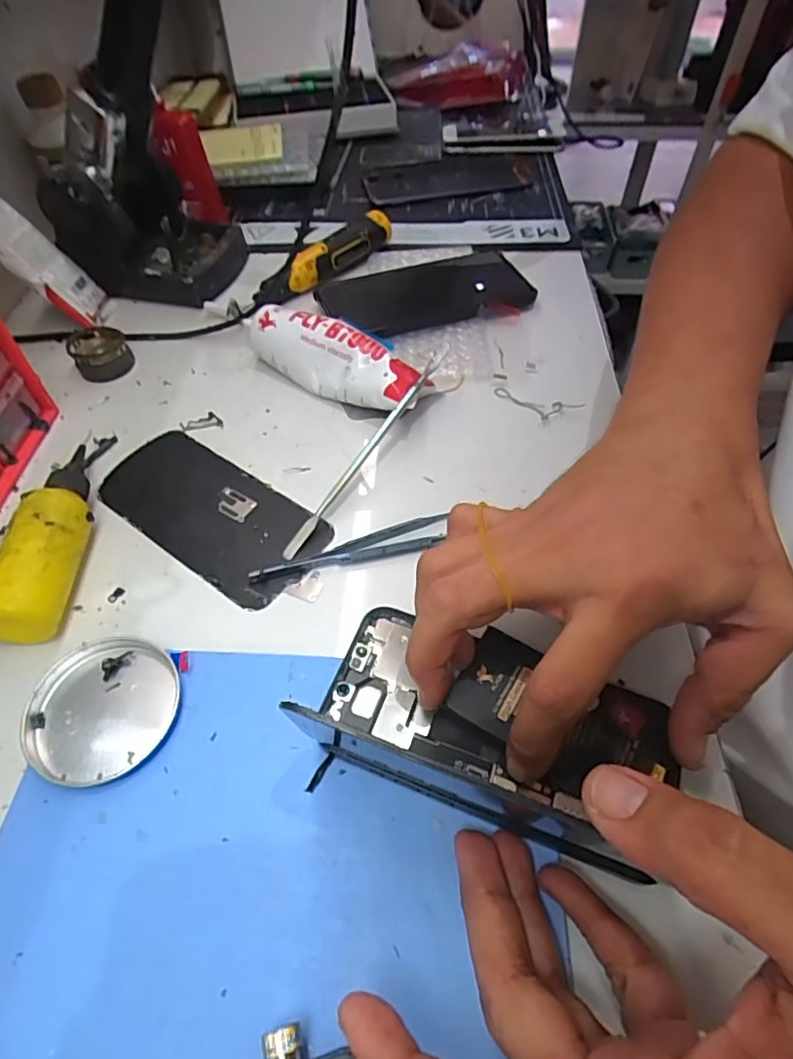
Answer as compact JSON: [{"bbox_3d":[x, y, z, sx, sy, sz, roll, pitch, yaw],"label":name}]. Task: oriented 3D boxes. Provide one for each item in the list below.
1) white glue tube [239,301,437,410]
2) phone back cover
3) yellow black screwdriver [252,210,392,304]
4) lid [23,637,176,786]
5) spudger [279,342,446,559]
[{"bbox_3d":[-0.044,-0.119,0.385,0.143,0.039,0.045,31,59,24],"label":"white glue tube"},{"bbox_3d":[-0.110,-0.012,0.329,0.144,0.005,0.068,30,59,23],"label":"phone back cover"},{"bbox_3d":[-0.060,-0.230,0.466,0.026,0.022,0.137,32,60,24],"label":"yellow black screwdriver"},{"bbox_3d":[-0.132,0.081,0.250,0.065,0.014,0.060,-10,52,-5],"label":"lid"},{"bbox_3d":[-0.015,-0.051,0.331,0.009,0.010,0.164,28,71,22],"label":"spudger"}]

